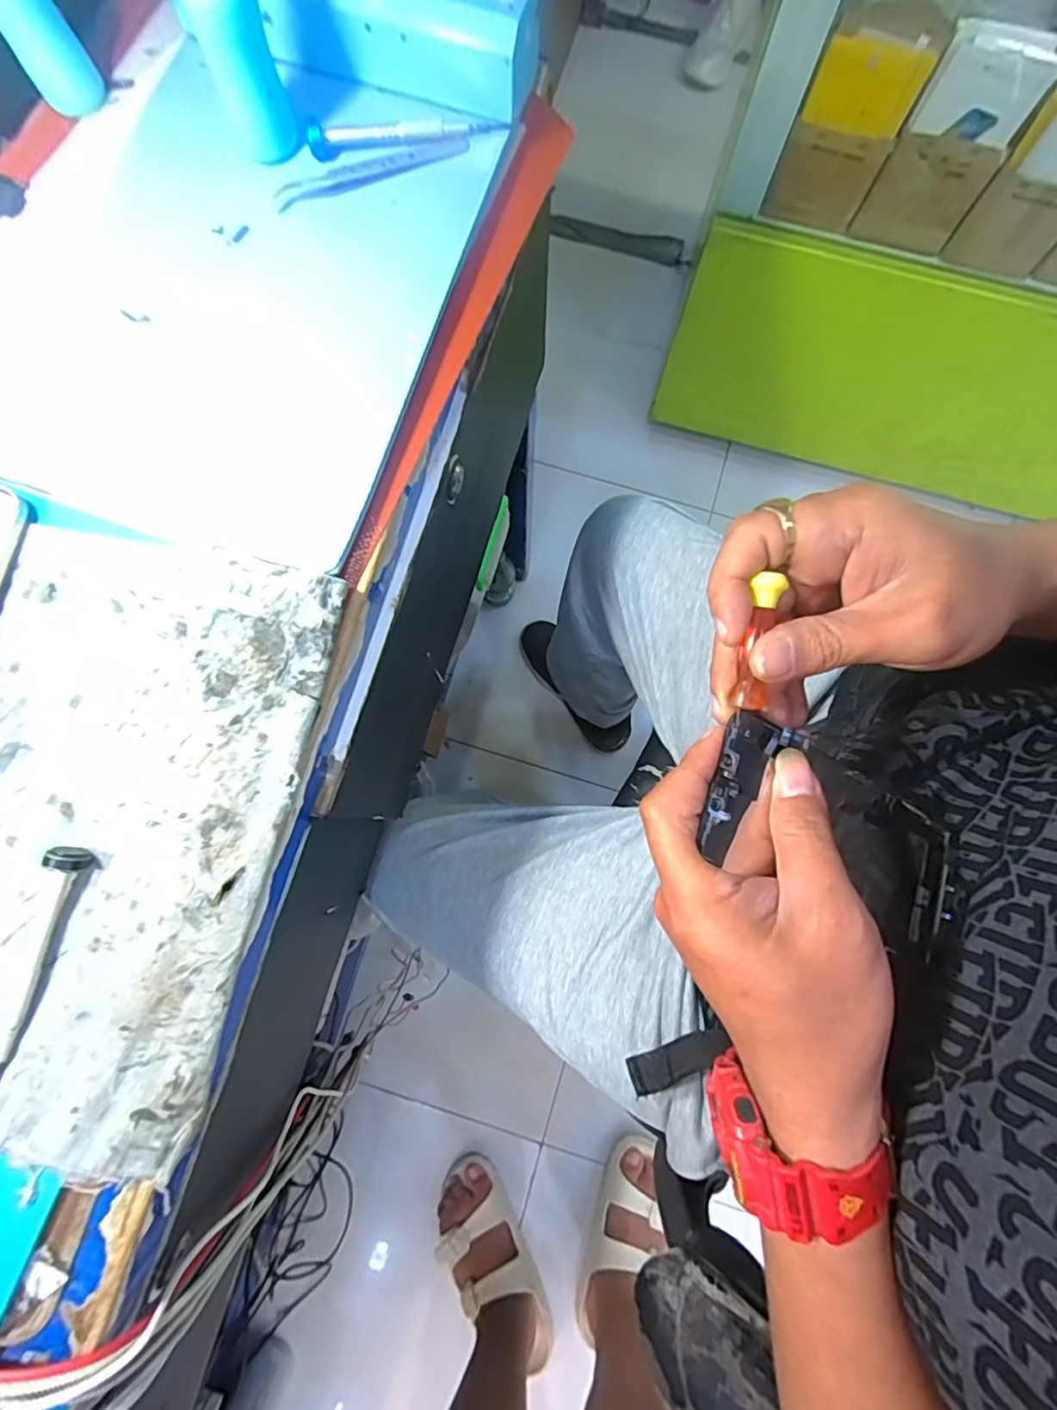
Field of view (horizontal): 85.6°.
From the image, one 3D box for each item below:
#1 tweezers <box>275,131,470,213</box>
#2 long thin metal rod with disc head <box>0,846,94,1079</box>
[{"bbox_3d":[-0.089,-0.308,0.328,0.115,0.005,0.012,-24,81,-5],"label":"tweezers"},{"bbox_3d":[-0.225,0.126,0.254,0.013,0.018,0.124,14,80,2],"label":"long thin metal rod with disc head"}]

